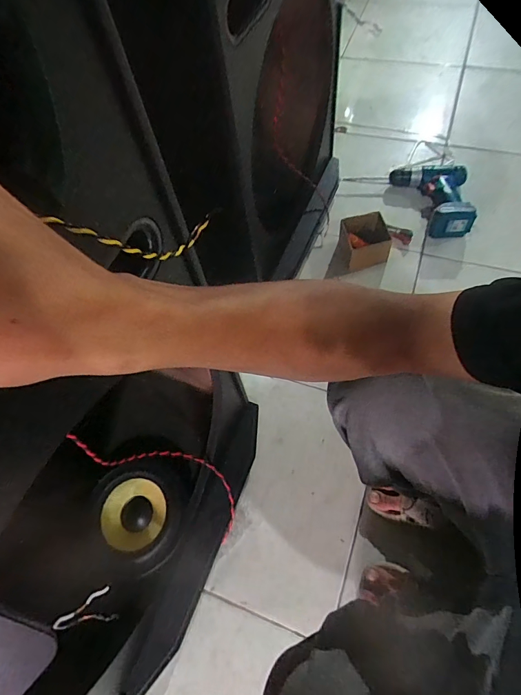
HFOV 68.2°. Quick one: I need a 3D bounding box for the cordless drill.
[{"bbox_3d":[0.438,-0.397,0.989,0.188,0.067,0.233,3,63,8],"label":"cordless drill"}]

